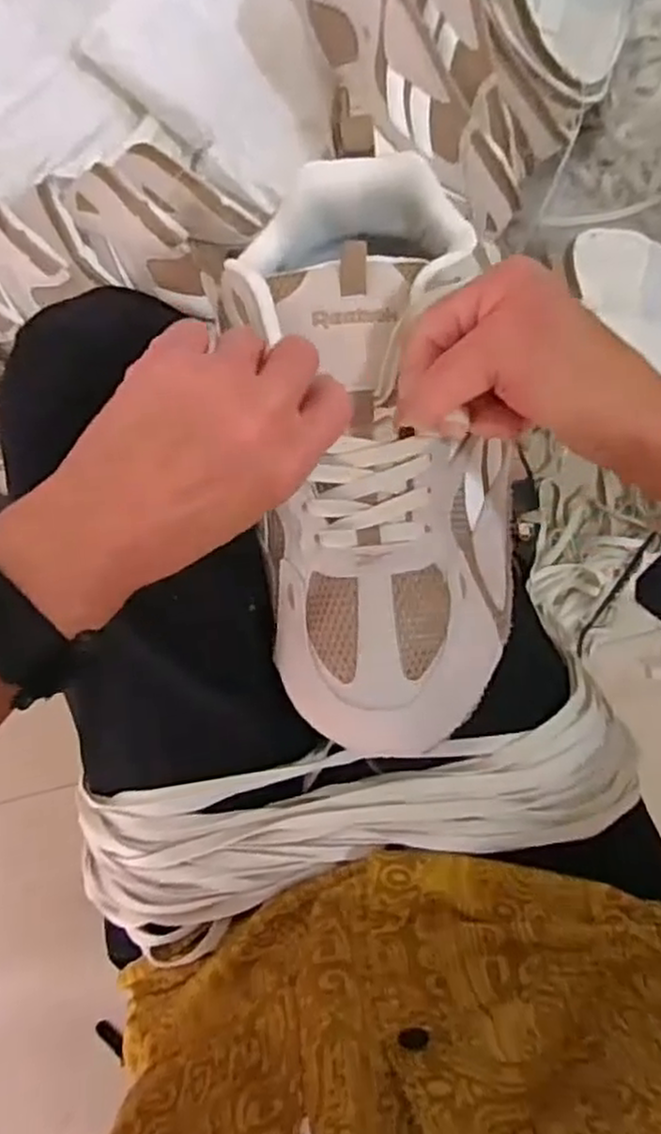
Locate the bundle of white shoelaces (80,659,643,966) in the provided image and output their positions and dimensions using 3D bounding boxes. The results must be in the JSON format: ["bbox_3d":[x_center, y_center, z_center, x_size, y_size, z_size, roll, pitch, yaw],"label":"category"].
[{"bbox_3d":[0.016,0.130,0.382,0.291,0.042,0.088,-15,95,3],"label":"bundle of white shoelaces"}]

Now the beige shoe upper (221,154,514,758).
[{"bbox_3d":[0.026,-0.051,0.344,0.119,0.074,0.270,-5,90,2],"label":"beige shoe upper"}]

